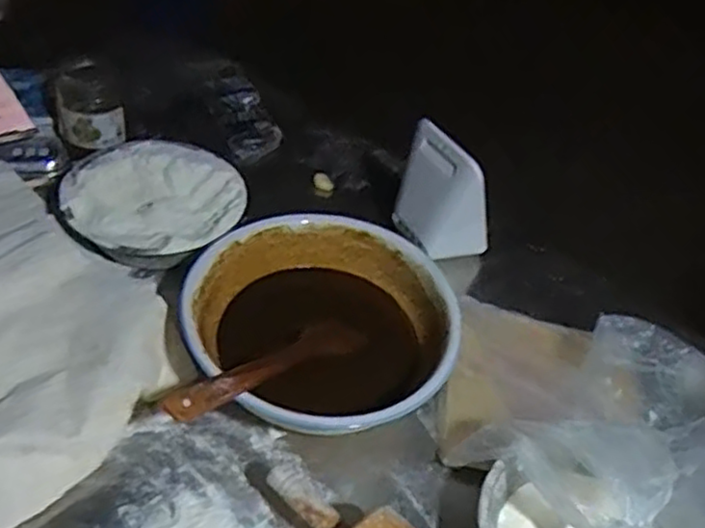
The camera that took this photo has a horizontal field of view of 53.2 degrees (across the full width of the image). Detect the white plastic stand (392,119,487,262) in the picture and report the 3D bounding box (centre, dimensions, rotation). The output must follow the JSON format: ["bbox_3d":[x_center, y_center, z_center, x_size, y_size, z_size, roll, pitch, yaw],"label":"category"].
[{"bbox_3d":[0.102,-0.071,0.799,0.117,0.142,0.047,26,46,16],"label":"white plastic stand"}]

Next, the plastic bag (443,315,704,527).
[{"bbox_3d":[0.266,0.156,0.591,0.249,0.126,0.249,-29,56,-34],"label":"plastic bag"}]

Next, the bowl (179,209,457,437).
[{"bbox_3d":[-0.028,0.064,0.683,0.241,0.099,0.248,5,44,-5],"label":"bowl"}]

